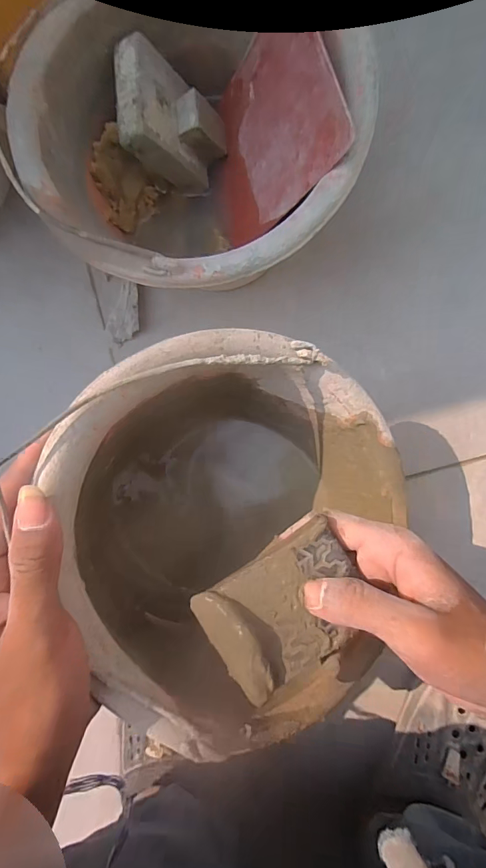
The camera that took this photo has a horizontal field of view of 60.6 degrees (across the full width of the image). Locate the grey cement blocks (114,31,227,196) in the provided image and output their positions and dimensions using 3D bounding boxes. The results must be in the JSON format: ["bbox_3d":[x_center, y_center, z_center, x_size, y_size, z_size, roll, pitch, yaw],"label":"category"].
[{"bbox_3d":[-0.061,-0.270,0.355,0.050,0.090,0.090,-3,89,32],"label":"grey cement blocks"}]

